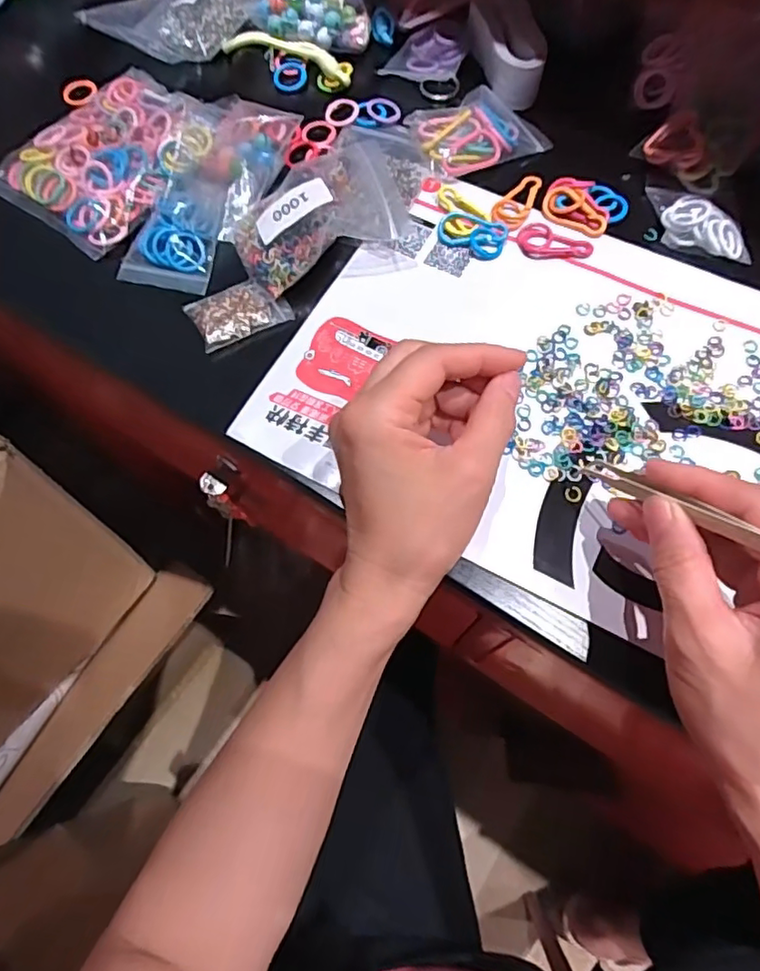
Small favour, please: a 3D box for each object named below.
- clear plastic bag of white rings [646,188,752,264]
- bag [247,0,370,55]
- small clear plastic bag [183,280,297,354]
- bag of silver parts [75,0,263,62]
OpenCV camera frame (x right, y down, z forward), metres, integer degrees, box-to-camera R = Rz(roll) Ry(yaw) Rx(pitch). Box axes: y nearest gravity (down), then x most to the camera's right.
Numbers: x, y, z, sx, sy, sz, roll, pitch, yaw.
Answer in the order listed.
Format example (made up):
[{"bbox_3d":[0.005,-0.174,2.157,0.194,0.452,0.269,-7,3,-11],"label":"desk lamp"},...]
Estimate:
[{"bbox_3d":[0.203,-0.170,0.377,0.032,0.014,0.078,-32,72,-10],"label":"clear plastic bag of white rings"},{"bbox_3d":[-0.050,-0.365,0.447,0.085,0.028,0.050,19,71,8],"label":"bag"},{"bbox_3d":[-0.088,-0.109,0.360,0.057,0.007,0.036,-27,71,-8],"label":"small clear plastic bag"},{"bbox_3d":[-0.153,-0.379,0.459,0.135,0.016,0.104,-37,73,-11],"label":"bag of silver parts"}]

